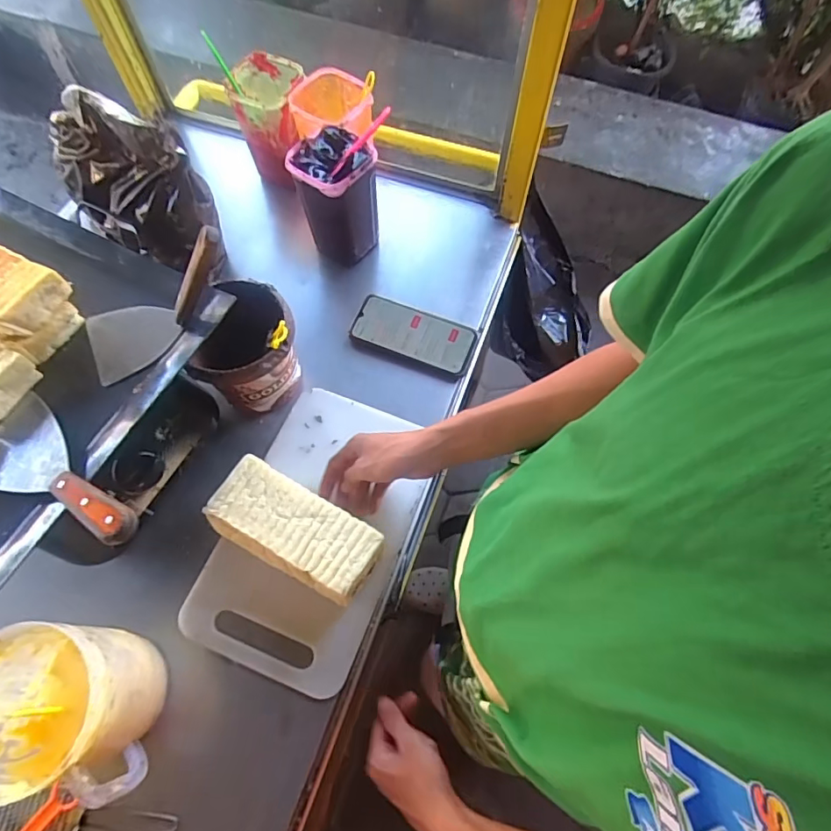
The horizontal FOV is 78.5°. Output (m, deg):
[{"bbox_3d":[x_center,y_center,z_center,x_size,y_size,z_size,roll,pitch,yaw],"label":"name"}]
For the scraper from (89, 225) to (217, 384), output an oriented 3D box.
[{"bbox_3d":[-0.253,-0.110,0.521,0.193,0.052,0.080,-32,67,24],"label":"scraper"}]

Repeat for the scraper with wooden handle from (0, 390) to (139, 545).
[{"bbox_3d":[-0.330,0.056,0.469,0.212,0.022,0.088,24,69,24],"label":"scraper with wooden handle"}]

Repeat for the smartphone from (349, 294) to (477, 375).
[{"bbox_3d":[-0.003,-0.113,0.701,0.165,0.014,0.078,20,69,8],"label":"smartphone"}]

